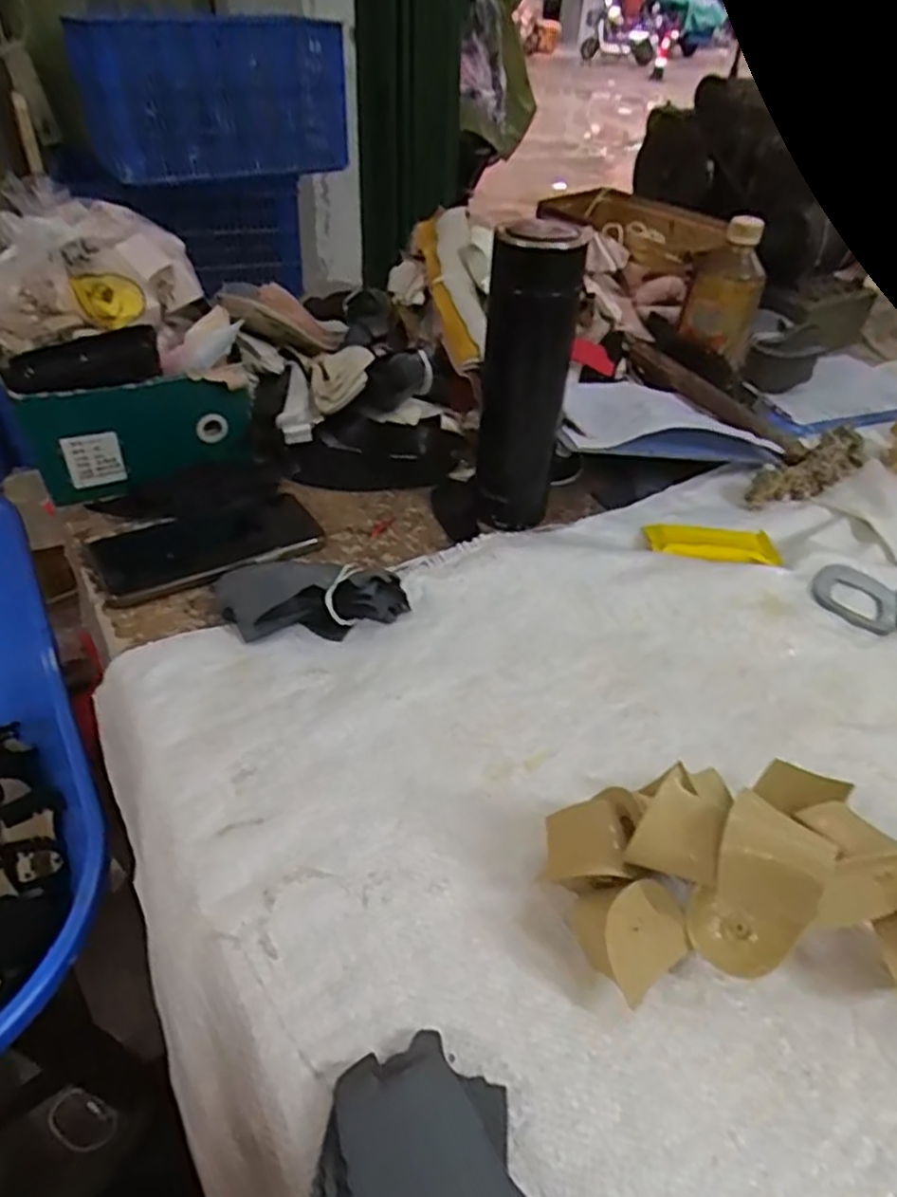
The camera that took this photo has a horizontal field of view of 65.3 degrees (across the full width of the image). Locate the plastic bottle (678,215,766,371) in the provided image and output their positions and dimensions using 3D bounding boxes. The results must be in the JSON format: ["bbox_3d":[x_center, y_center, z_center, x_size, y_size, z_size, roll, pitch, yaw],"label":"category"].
[{"bbox_3d":[0.287,-0.318,0.725,0.073,0.128,0.076,19,43,15],"label":"plastic bottle"}]

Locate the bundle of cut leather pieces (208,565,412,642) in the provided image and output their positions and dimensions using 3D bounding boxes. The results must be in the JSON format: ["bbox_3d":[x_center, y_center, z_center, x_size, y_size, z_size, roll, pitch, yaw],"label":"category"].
[{"bbox_3d":[-0.093,-0.003,0.478,0.125,0.037,0.048,-4,42,-10],"label":"bundle of cut leather pieces"}]

